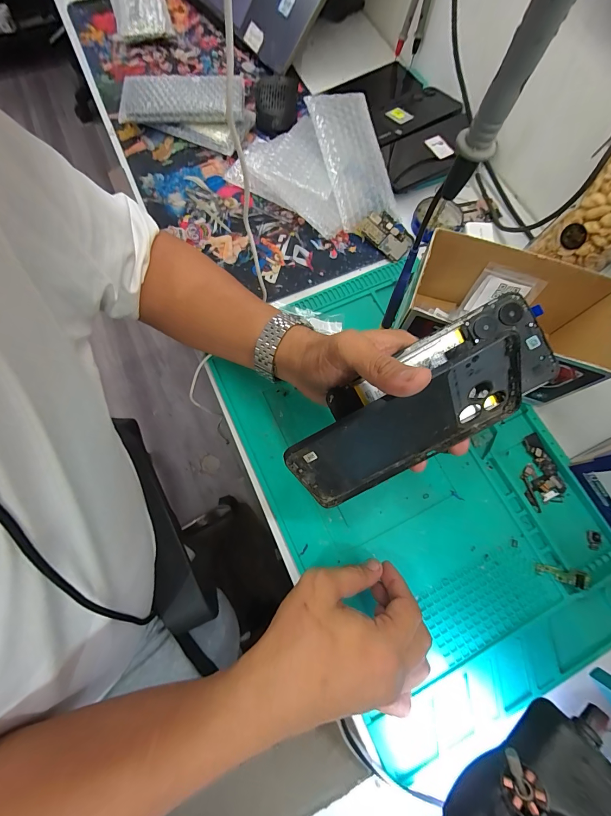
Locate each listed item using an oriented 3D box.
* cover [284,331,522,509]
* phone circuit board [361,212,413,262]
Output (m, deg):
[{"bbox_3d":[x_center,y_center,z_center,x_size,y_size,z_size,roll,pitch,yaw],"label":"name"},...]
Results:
[{"bbox_3d":[0.072,0.016,0.236,0.169,0.078,0.005,-29,40,5],"label":"cover"},{"bbox_3d":[0.106,-0.223,0.423,0.064,0.004,0.045,43,81,0],"label":"phone circuit board"}]

